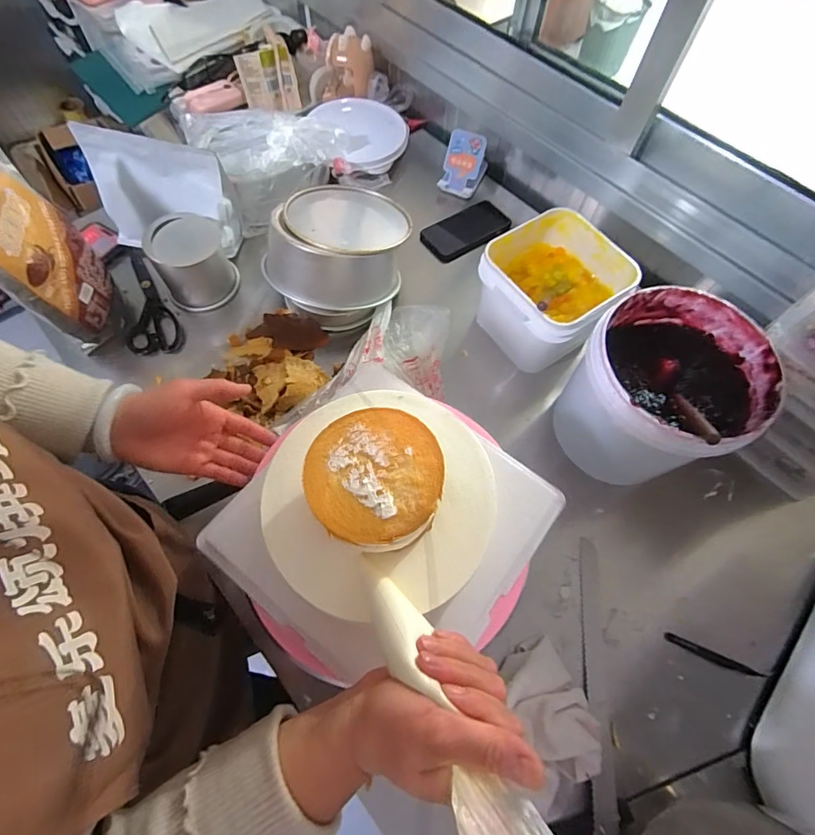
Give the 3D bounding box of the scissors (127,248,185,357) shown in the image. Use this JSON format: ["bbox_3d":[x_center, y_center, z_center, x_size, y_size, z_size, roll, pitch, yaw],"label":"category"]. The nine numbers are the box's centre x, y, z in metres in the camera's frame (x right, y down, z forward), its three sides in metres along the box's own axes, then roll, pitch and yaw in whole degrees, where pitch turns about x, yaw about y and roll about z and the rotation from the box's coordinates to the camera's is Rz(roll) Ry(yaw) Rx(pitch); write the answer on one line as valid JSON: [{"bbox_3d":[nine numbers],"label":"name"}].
[{"bbox_3d":[-0.423,-0.184,0.713,0.075,0.019,0.218,-28,69,-14],"label":"scissors"}]

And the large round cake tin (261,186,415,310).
[{"bbox_3d":[-0.105,-0.258,0.676,0.204,0.100,0.207,10,66,1],"label":"large round cake tin"}]

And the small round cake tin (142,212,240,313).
[{"bbox_3d":[-0.327,-0.237,0.690,0.110,0.110,0.096,-20,67,-11],"label":"small round cake tin"}]

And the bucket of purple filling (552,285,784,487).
[{"bbox_3d":[0.305,-0.027,0.575,0.192,0.191,0.197,1,65,-2],"label":"bucket of purple filling"}]

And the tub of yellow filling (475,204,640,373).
[{"bbox_3d":[0.209,-0.179,0.664,0.175,0.129,0.172,-32,70,-15],"label":"tub of yellow filling"}]

